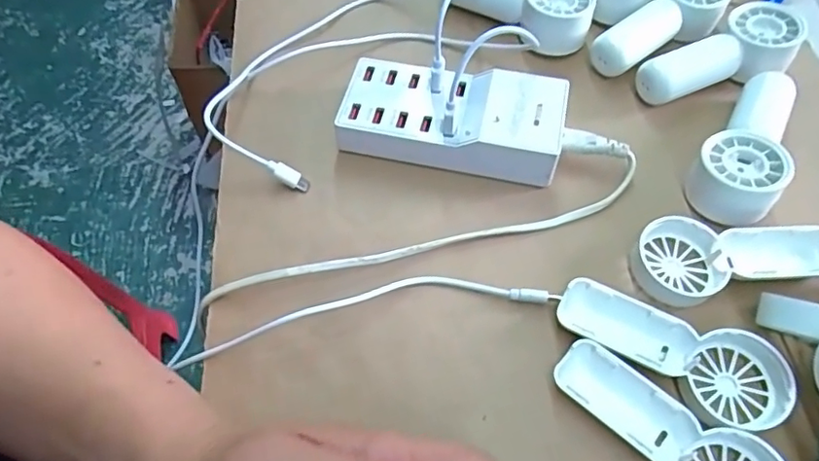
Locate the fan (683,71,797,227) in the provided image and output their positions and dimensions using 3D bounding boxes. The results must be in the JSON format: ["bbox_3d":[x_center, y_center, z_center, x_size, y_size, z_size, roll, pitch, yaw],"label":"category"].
[{"bbox_3d":[0.205,-0.052,0.338,0.045,0.028,0.114,32,65,17],"label":"fan"}]

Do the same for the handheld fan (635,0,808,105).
[{"bbox_3d":[0.209,-0.113,0.374,0.115,0.027,0.045,-28,64,-14],"label":"handheld fan"}]

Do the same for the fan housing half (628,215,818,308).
[{"bbox_3d":[0.180,0.011,0.312,0.108,0.013,0.045,-9,61,-5],"label":"fan housing half"}]

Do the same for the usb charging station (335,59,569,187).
[{"bbox_3d":[0.026,-0.071,0.352,0.135,0.033,0.064,12,61,7],"label":"usb charging station"}]

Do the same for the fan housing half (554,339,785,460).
[{"bbox_3d":[0.123,0.094,0.266,0.046,0.017,0.112,-37,67,-19],"label":"fan housing half"}]

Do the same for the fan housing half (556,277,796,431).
[{"bbox_3d":[0.130,0.062,0.285,0.110,0.014,0.044,19,63,11],"label":"fan housing half"}]

